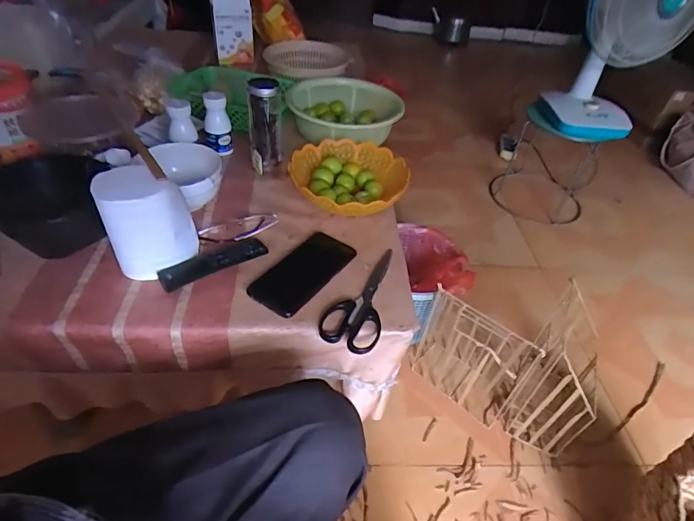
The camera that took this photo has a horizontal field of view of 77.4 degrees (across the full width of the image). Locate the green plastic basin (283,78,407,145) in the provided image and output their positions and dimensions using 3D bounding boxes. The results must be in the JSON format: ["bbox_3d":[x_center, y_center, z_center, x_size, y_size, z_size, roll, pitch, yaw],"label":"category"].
[{"bbox_3d":[-0.006,-0.301,0.892,0.208,0.075,0.233,-3,43,-11],"label":"green plastic basin"}]

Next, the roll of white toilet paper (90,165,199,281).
[{"bbox_3d":[-0.257,-0.052,0.568,0.100,0.128,0.092,-13,46,-17],"label":"roll of white toilet paper"}]

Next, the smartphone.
[{"bbox_3d":[-0.060,0.014,0.610,0.076,0.011,0.161,27,48,23],"label":"smartphone"}]

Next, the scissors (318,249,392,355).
[{"bbox_3d":[0.025,0.044,0.589,0.075,0.010,0.188,17,44,11],"label":"scissors"}]

